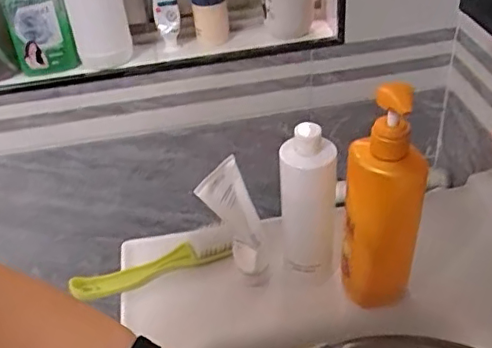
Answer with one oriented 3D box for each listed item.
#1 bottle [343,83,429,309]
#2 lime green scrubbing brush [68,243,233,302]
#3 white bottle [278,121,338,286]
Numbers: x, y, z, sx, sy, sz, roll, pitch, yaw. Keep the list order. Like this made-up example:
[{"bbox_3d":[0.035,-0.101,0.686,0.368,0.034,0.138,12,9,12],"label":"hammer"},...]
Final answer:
[{"bbox_3d":[0.136,0.030,0.571,0.072,0.257,0.073,3,40,11],"label":"bottle"},{"bbox_3d":[-0.117,0.116,0.704,0.193,0.020,0.040,-14,40,-10],"label":"lime green scrubbing brush"},{"bbox_3d":[0.069,0.033,0.637,0.063,0.185,0.075,-1,39,7],"label":"white bottle"}]

